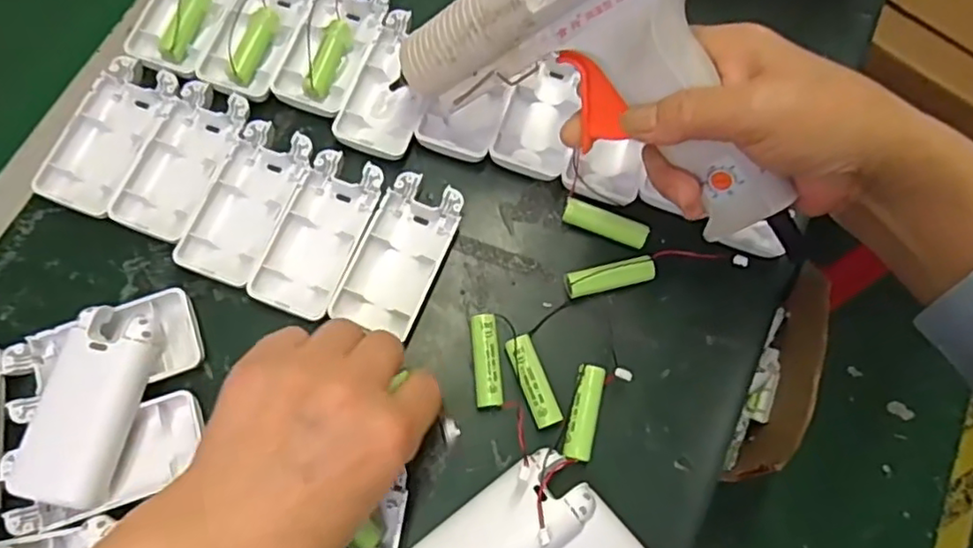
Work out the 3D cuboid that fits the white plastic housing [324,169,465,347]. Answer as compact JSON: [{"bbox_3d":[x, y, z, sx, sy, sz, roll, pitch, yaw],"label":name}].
[{"bbox_3d":[-0.047,-0.011,0.364,0.046,0.011,0.089,22,73,4],"label":"white plastic housing"}]

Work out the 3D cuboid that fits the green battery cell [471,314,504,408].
[{"bbox_3d":[0.000,0.047,0.350,0.014,0.014,0.049,-3,74,-4],"label":"green battery cell"}]

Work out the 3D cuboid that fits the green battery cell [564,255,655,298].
[{"bbox_3d":[0.070,0.002,0.368,0.051,0.012,0.014,-12,74,-7],"label":"green battery cell"}]

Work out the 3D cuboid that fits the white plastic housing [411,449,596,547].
[{"bbox_3d":[0.004,0.129,0.314,0.091,0.015,0.044,-38,64,-7],"label":"white plastic housing"}]

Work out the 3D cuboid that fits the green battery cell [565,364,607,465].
[{"bbox_3d":[0.052,0.074,0.344,0.015,0.013,0.049,12,73,1],"label":"green battery cell"}]

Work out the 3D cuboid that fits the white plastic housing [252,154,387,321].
[{"bbox_3d":[-0.092,-0.022,0.364,0.045,0.011,0.095,21,73,3],"label":"white plastic housing"}]

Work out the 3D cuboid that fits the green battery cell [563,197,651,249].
[{"bbox_3d":[0.069,-0.029,0.375,0.050,0.011,0.013,20,73,3],"label":"green battery cell"}]

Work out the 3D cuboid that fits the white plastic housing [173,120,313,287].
[{"bbox_3d":[-0.135,-0.040,0.367,0.045,0.010,0.094,20,73,3],"label":"white plastic housing"}]

